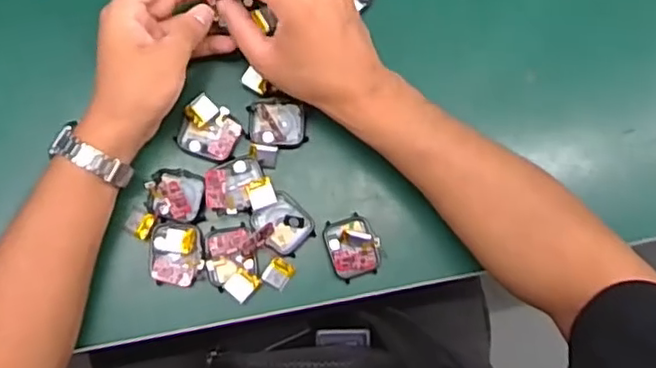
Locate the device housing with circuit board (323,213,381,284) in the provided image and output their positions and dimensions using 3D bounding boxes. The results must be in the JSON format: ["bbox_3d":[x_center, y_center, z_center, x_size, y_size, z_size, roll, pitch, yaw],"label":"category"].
[{"bbox_3d":[0.020,0.049,0.488,0.038,0.016,0.048,-18,84,-8],"label":"device housing with circuit board"}]

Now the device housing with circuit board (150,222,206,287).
[{"bbox_3d":[-0.115,0.053,0.478,0.040,0.009,0.048,-6,83,-7],"label":"device housing with circuit board"}]

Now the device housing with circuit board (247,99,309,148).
[{"bbox_3d":[-0.039,-0.049,0.495,0.045,0.014,0.038,0,82,-6],"label":"device housing with circuit board"}]

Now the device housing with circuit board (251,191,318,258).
[{"bbox_3d":[-0.033,0.031,0.490,0.039,0.007,0.043,-42,88,-10],"label":"device housing with circuit board"}]

